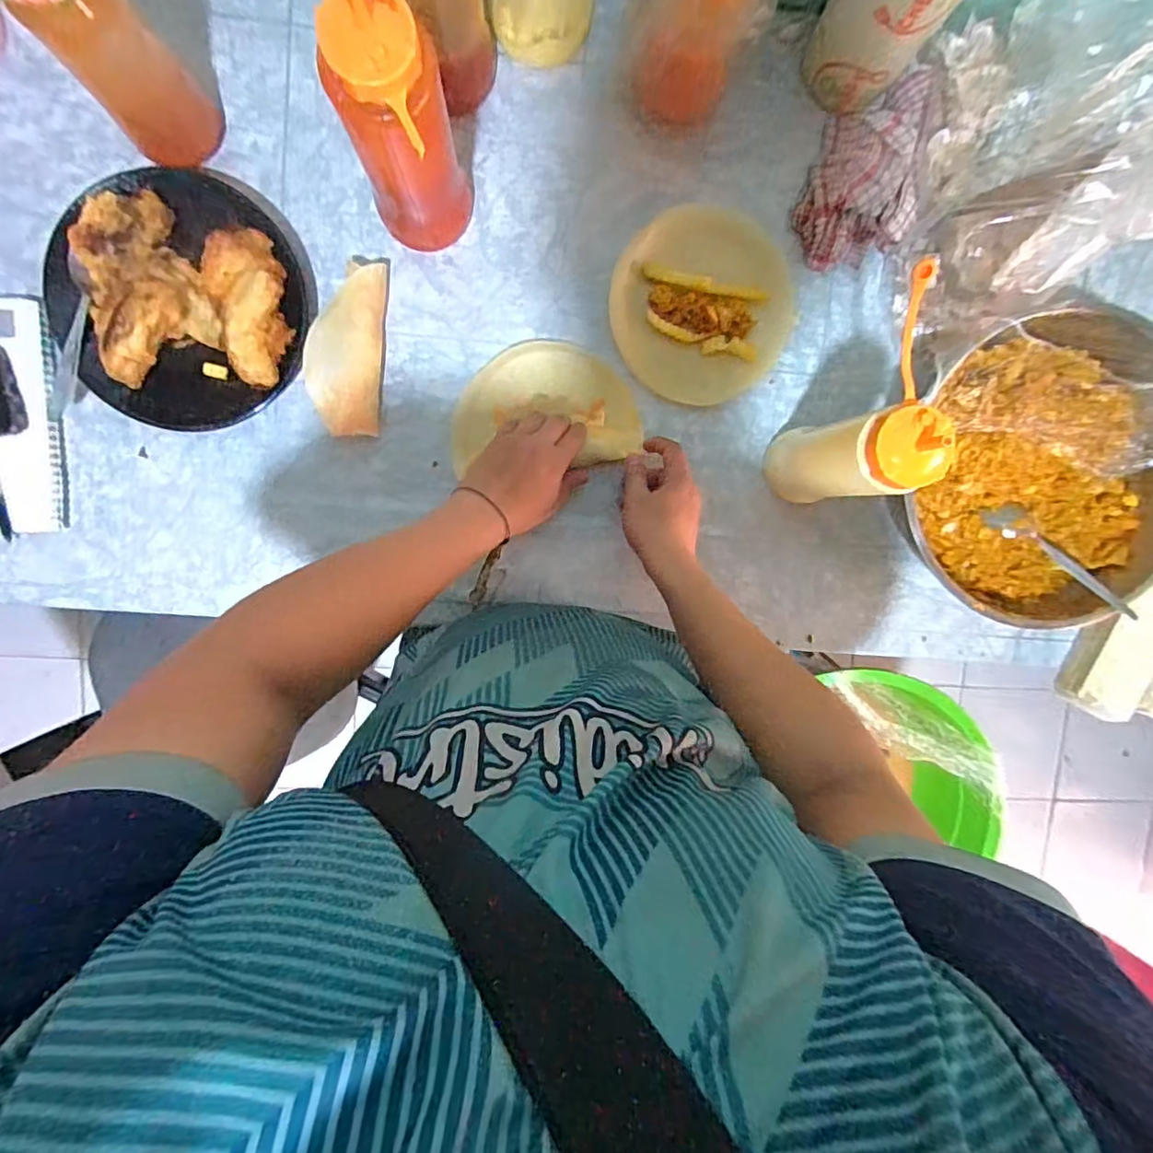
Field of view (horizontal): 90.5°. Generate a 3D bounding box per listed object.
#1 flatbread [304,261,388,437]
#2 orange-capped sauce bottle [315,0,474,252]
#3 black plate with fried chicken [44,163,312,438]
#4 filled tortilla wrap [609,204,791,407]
[{"bbox_3d":[-0.214,-0.215,0.534,0.057,0.047,0.164,6,96,-5],"label":"flatbread"},{"bbox_3d":[-0.127,-0.322,0.440,0.077,0.223,0.083,0,96,-4],"label":"orange-capped sauce bottle"},{"bbox_3d":[-0.358,-0.253,0.509,0.217,0.072,0.219,0,96,-4],"label":"black plate with fried chicken"},{"bbox_3d":[0.125,-0.269,0.567,0.171,0.022,0.181,0,96,-4],"label":"filled tortilla wrap"}]

